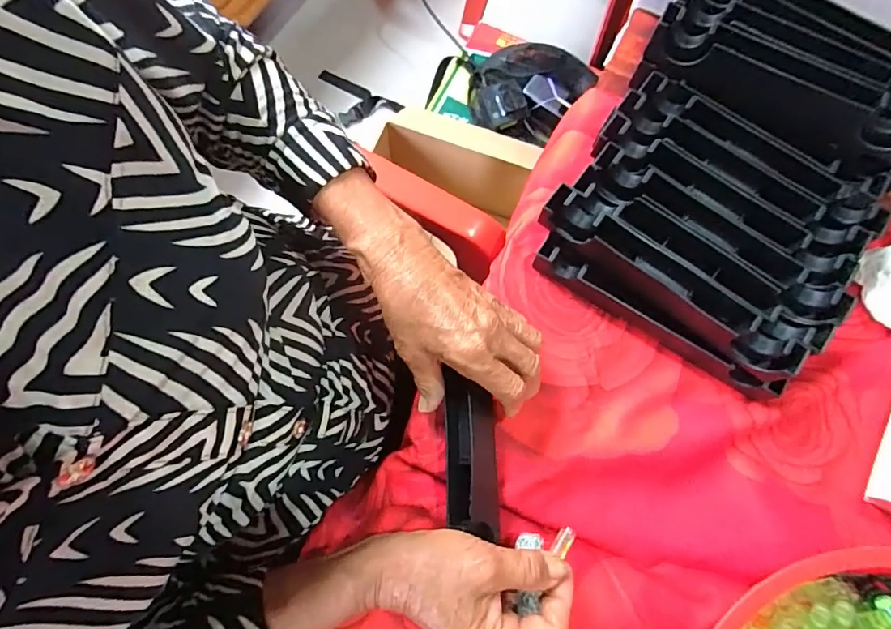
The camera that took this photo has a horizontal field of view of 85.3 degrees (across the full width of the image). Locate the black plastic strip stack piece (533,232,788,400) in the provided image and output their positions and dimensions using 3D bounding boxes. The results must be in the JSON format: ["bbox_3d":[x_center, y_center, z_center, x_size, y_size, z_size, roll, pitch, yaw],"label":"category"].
[{"bbox_3d":[0.152,0.003,0.357,0.192,0.037,0.019,34,77,8],"label":"black plastic strip stack piece"}]

